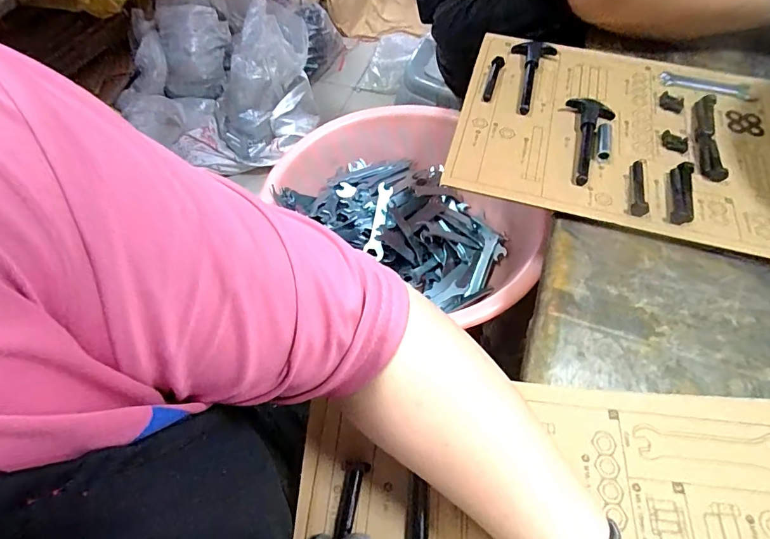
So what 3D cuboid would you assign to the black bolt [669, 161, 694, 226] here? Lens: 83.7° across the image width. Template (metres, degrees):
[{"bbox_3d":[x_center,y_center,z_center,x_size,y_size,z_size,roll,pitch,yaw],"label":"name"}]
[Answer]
[{"bbox_3d":[0.310,-0.079,0.446,0.022,0.013,0.084,19,60,9],"label":"black bolt"}]

